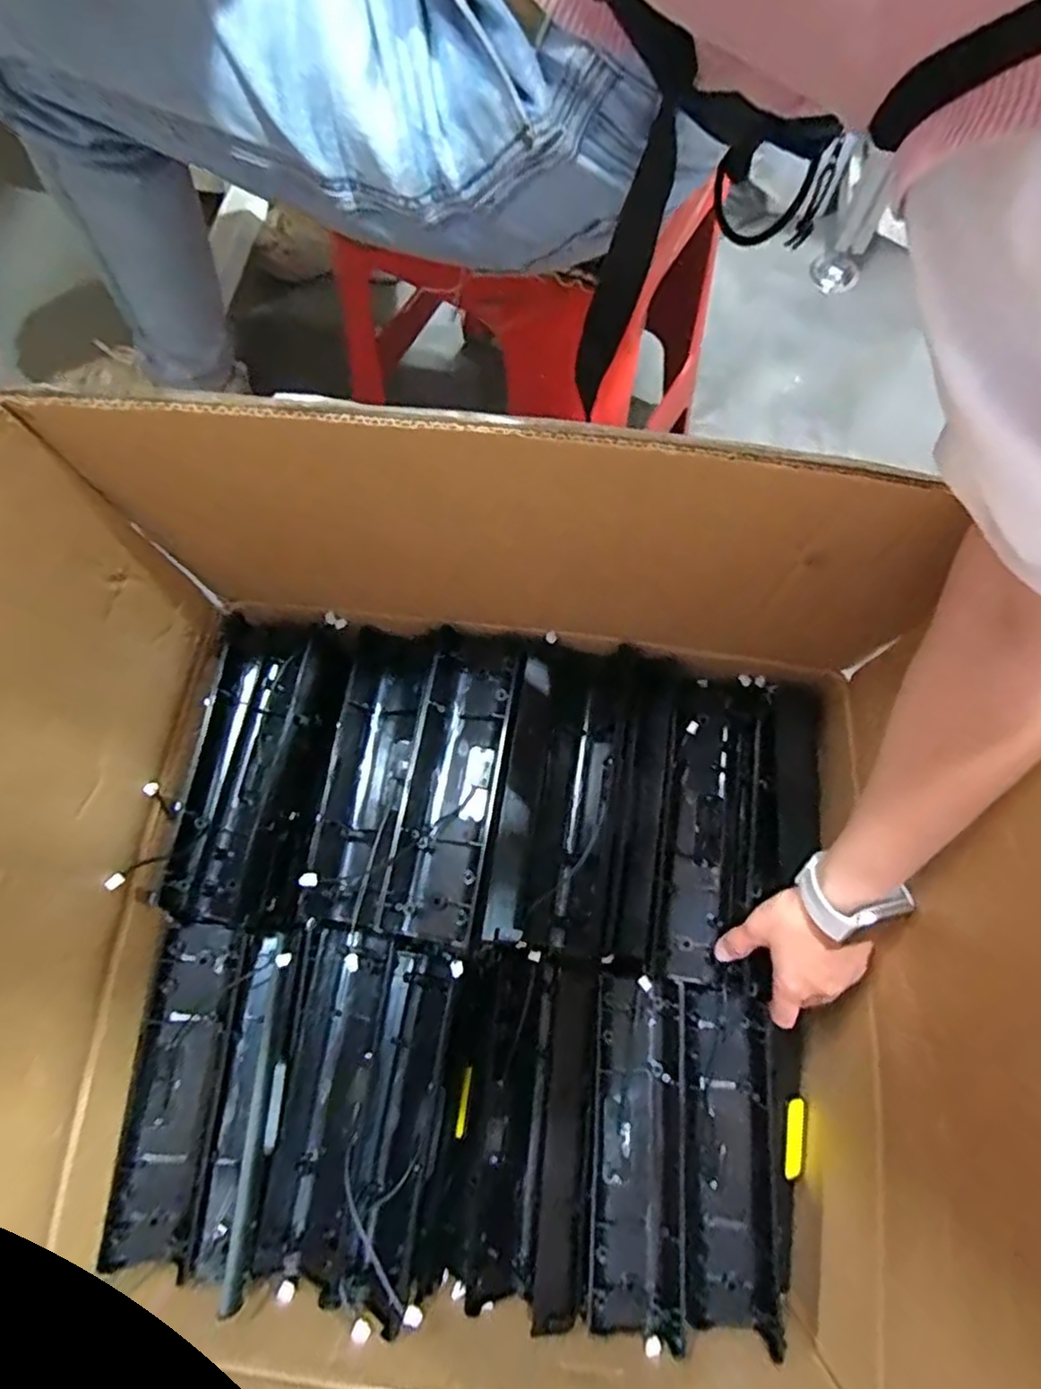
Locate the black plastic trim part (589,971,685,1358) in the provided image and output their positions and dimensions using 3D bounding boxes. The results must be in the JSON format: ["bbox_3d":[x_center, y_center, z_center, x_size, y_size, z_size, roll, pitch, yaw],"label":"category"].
[{"bbox_3d":[0.095,0.358,0.538,0.064,0.034,0.239,5,72,1],"label":"black plastic trim part"}]

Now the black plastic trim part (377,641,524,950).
[{"bbox_3d":[-0.053,0.069,0.553,0.074,0.032,0.249,10,72,3],"label":"black plastic trim part"}]

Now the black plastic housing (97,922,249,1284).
[{"bbox_3d":[-0.271,0.312,0.535,0.073,0.032,0.242,6,72,1],"label":"black plastic housing"}]

